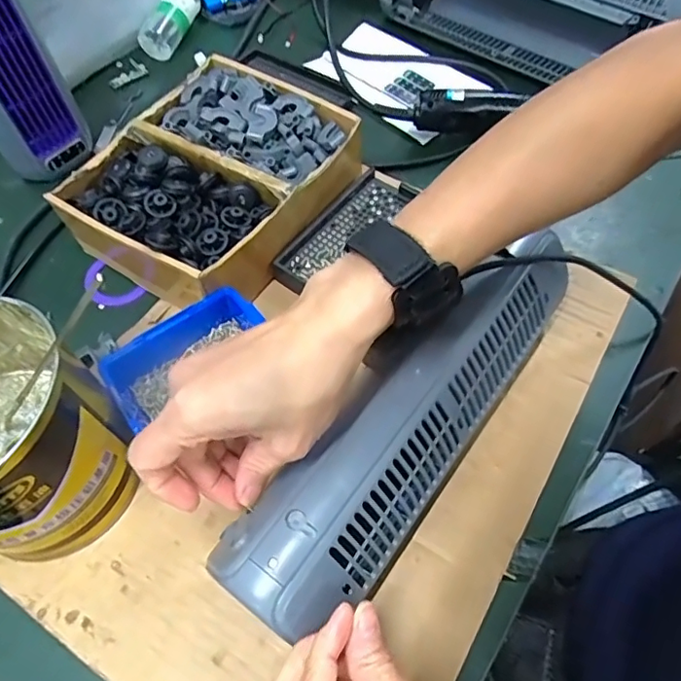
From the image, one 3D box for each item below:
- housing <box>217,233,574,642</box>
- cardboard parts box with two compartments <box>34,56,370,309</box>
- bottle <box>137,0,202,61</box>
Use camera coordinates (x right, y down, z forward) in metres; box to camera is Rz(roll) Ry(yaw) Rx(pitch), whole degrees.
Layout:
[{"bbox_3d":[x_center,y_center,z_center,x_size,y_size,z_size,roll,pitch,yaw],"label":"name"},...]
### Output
[{"bbox_3d":[0.050,0.040,0.331,0.070,0.055,0.284,37,66,20],"label":"housing"},{"bbox_3d":[-0.106,-0.134,0.470,0.181,0.072,0.212,28,63,16],"label":"cardboard parts box with two compartments"},{"bbox_3d":[-0.188,-0.390,0.645,0.038,0.038,0.133,21,74,13],"label":"bottle"}]

